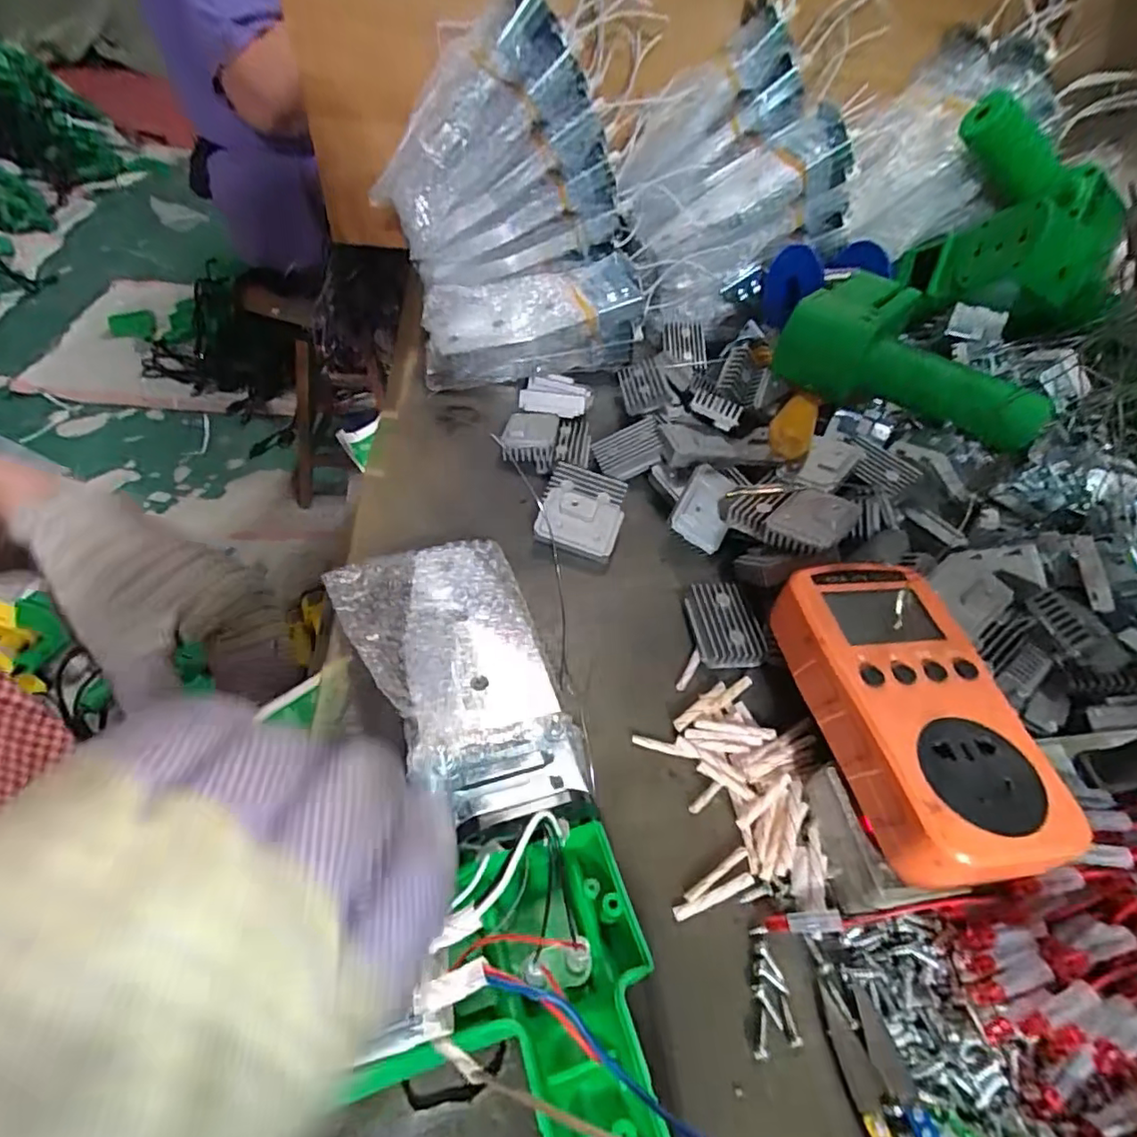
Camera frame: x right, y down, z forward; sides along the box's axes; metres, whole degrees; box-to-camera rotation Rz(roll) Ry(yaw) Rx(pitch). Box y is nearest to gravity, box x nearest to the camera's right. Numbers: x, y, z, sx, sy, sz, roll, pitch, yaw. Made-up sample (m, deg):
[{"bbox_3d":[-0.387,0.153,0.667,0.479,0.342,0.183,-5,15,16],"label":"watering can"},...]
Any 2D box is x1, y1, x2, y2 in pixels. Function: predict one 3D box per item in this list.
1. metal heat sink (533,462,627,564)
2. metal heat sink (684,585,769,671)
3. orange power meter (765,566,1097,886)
[{"bbox_3d":[0.008,-0.031,0.347,0.046,0.022,0.056,15,50,7],"label":"metal heat sink"},{"bbox_3d":[0.082,0.029,0.311,0.033,0.010,0.045,-2,50,-8],"label":"metal heat sink"},{"bbox_3d":[0.131,0.054,0.238,0.069,0.032,0.126,-1,50,-7],"label":"orange power meter"}]

